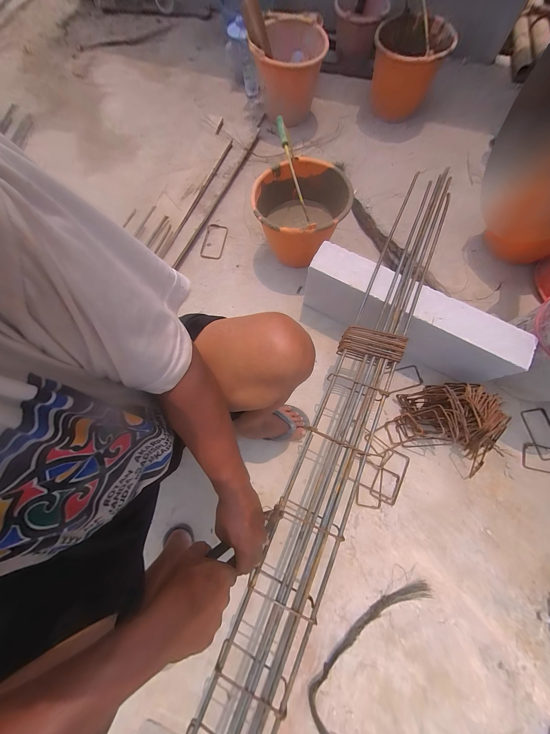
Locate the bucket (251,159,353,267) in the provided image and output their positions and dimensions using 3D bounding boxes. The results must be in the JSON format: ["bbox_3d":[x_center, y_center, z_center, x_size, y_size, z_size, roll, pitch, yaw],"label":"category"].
[{"bbox_3d":[0.087,-0.530,0.843,0.311,0.243,0.330,0,76,1],"label":"bucket"}]

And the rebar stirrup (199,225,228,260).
[{"bbox_3d":[-0.250,-0.516,0.950,0.090,0.014,0.186,8,75,4],"label":"rebar stirrup"}]

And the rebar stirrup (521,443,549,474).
[{"bbox_3d":[0.843,0.286,0.711,0.165,0.006,0.080,12,77,3],"label":"rebar stirrup"}]

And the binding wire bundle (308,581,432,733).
[{"bbox_3d":[0.275,0.838,0.579,0.363,0.024,0.442,-9,76,-2],"label":"binding wire bundle"}]

